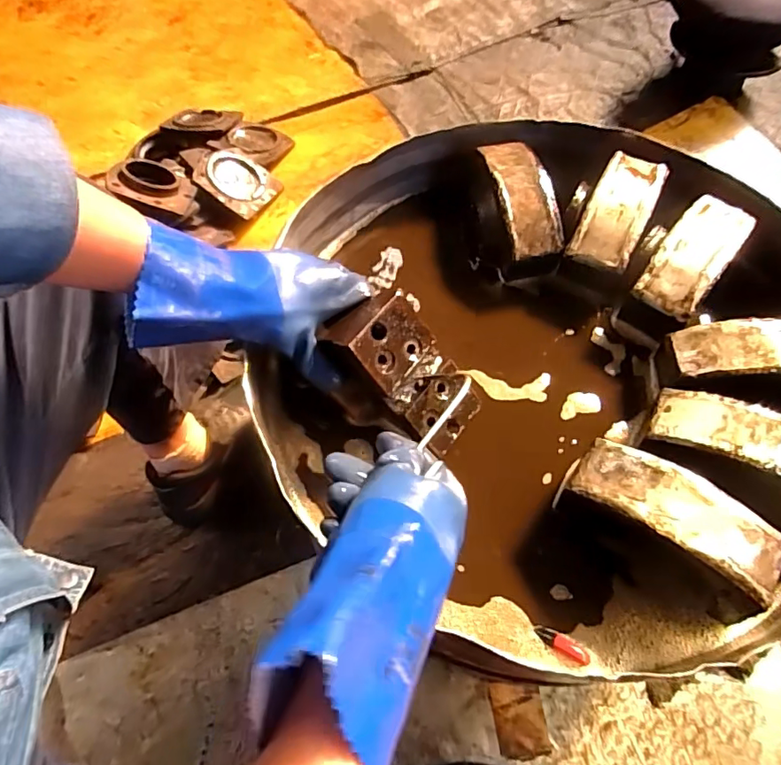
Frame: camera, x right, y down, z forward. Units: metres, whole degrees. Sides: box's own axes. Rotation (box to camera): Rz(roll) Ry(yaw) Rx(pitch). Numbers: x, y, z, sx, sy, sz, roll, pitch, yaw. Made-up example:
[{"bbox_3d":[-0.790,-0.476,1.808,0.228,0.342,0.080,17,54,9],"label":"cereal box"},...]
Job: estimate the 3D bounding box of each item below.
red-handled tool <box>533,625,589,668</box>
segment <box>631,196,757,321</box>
[{"bbox_3d":[0.136,0.206,0.418,0.043,0.008,0.014,29,68,16],"label":"red-handled tool"},{"bbox_3d":[0.305,-0.130,0.527,0.059,0.029,0.147,36,70,19],"label":"segment"}]

